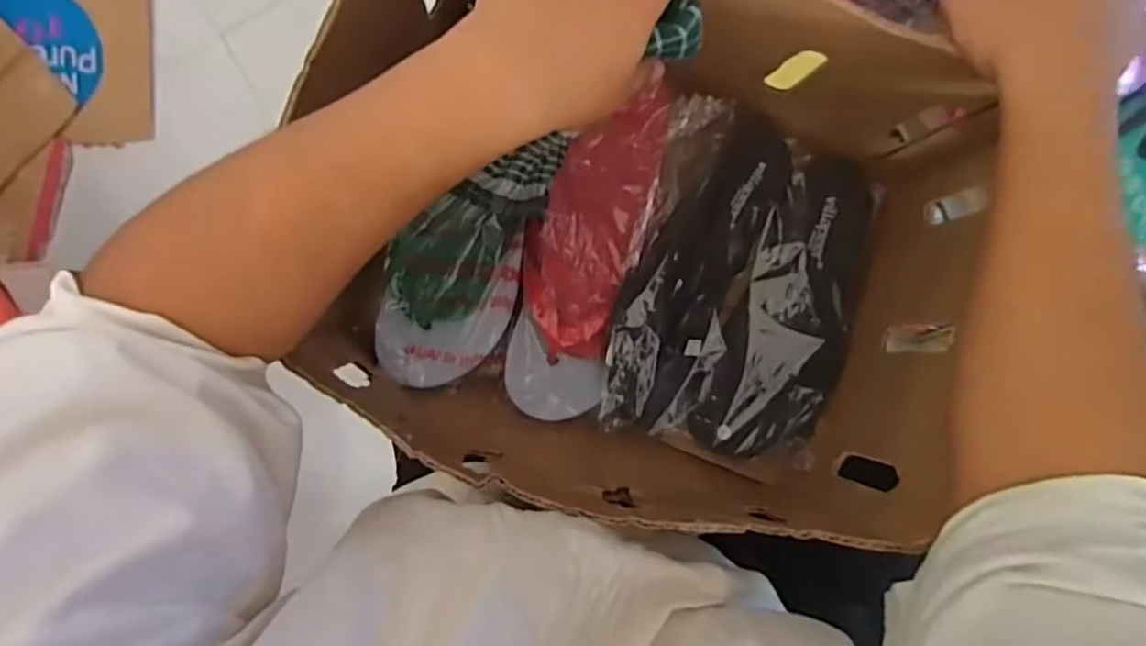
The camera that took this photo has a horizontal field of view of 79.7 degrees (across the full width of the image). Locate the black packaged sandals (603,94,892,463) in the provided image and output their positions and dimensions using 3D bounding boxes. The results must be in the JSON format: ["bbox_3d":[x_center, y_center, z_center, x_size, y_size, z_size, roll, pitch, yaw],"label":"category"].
[{"bbox_3d":[0.135,-0.026,0.524,0.186,0.101,0.251,17,94,1],"label":"black packaged sandals"}]

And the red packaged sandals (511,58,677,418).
[{"bbox_3d":[0.009,-0.058,0.507,0.080,0.037,0.258,15,94,2],"label":"red packaged sandals"}]

